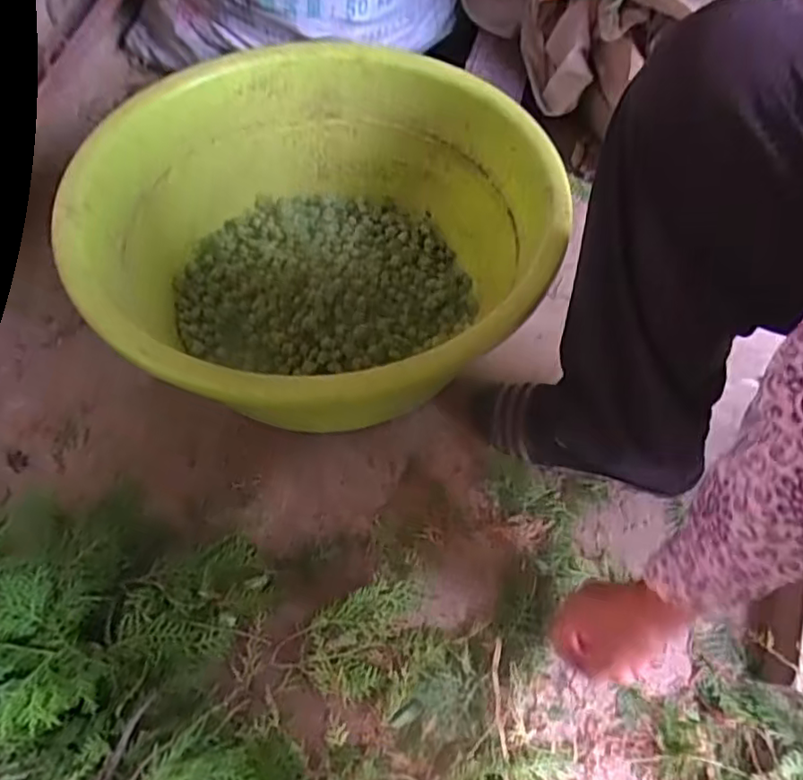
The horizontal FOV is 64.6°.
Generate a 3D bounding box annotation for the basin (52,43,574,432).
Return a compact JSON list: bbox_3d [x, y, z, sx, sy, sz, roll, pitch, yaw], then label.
[{"bbox_3d":[-0.076,-0.132,0.662,0.422,0.210,0.438,0,58,-1],"label":"basin"}]

